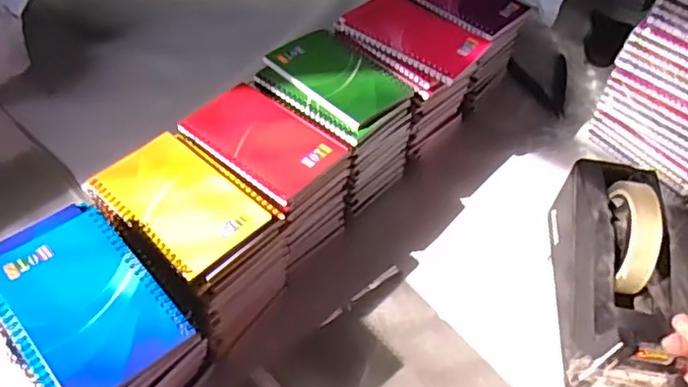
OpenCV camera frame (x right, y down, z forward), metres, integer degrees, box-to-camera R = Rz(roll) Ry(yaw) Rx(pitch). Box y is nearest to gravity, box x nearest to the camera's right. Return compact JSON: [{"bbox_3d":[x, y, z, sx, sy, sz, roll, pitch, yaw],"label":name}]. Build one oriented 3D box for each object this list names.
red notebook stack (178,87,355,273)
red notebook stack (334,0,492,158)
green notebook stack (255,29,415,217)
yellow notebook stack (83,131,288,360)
[{"bbox_3d":[-0.072,-0.013,0.567,0.139,0.111,0.099,34,55,20],"label":"red notebook stack"},{"bbox_3d":[0.067,-0.124,0.656,0.134,0.126,0.104,34,55,20],"label":"red notebook stack"},{"bbox_3d":[-0.008,-0.073,0.627,0.141,0.117,0.101,39,56,23],"label":"green notebook stack"},{"bbox_3d":[-0.127,0.043,0.517,0.143,0.112,0.093,34,55,21],"label":"yellow notebook stack"}]

